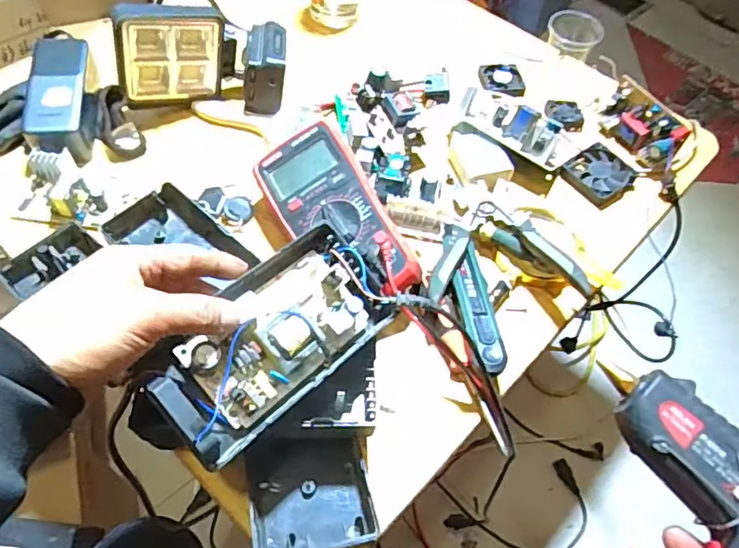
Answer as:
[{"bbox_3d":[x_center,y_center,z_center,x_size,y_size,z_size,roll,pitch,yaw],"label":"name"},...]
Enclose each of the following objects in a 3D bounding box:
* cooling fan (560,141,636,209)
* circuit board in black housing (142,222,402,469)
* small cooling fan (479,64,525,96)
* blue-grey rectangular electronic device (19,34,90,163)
[{"bbox_3d":[0.247,-0.108,0.606,0.061,0.016,0.064,-32,64,-22],"label":"cooling fan"},{"bbox_3d":[-0.064,0.045,0.380,0.084,0.057,0.171,34,57,17],"label":"circuit board in black housing"},{"bbox_3d":[0.163,-0.242,0.694,0.054,0.012,0.049,1,57,-3],"label":"small cooling fan"},{"bbox_3d":[-0.319,-0.184,0.583,0.055,0.046,0.139,-7,71,-9],"label":"blue-grey rectangular electronic device"}]

